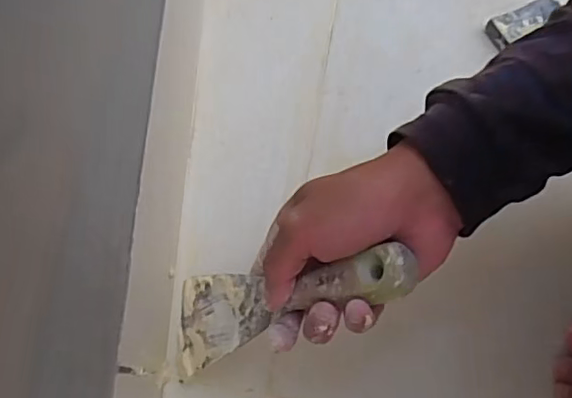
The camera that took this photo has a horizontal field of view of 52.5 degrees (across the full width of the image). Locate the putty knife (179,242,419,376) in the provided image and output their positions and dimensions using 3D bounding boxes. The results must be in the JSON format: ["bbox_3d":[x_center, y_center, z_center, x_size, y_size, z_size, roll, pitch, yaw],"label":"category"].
[{"bbox_3d":[-0.009,0.065,0.364,0.016,0.208,0.063,10,66,-40],"label":"putty knife"}]

